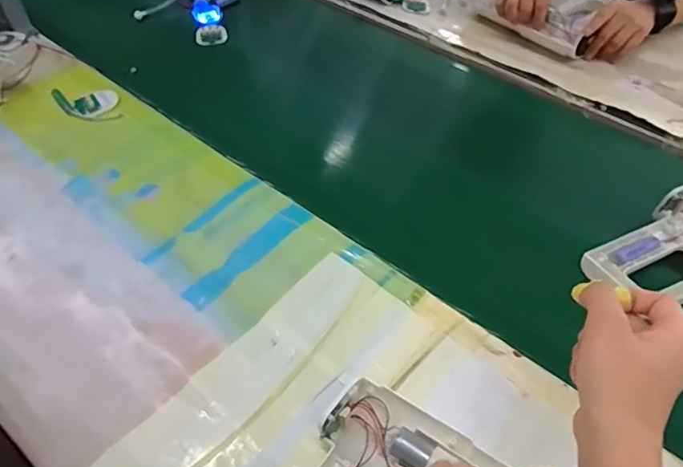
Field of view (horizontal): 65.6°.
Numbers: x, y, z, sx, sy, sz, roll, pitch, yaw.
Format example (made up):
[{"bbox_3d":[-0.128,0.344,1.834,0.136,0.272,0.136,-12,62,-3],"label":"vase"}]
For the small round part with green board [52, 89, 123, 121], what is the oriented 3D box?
[{"bbox_3d":[-0.358,-0.182,0.737,0.104,0.020,0.053,0,49,2],"label":"small round part with green board"}]

